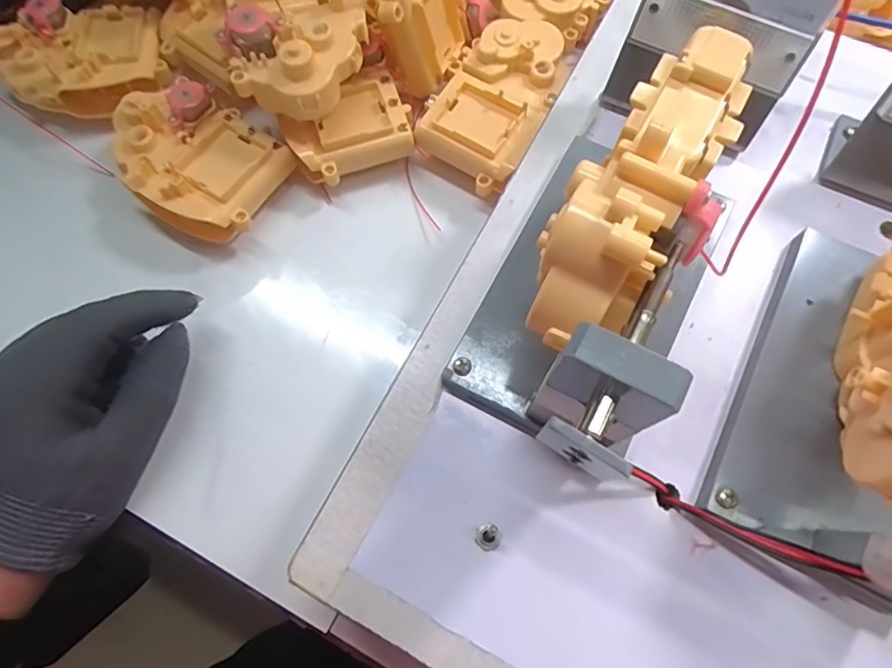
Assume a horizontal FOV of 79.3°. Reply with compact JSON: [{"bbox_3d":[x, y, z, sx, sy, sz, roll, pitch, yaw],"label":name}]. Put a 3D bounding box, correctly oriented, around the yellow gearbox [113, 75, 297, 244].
[{"bbox_3d":[-0.137,-0.094,0.298,0.096,0.039,0.073,33,75,12],"label":"yellow gearbox"}]

